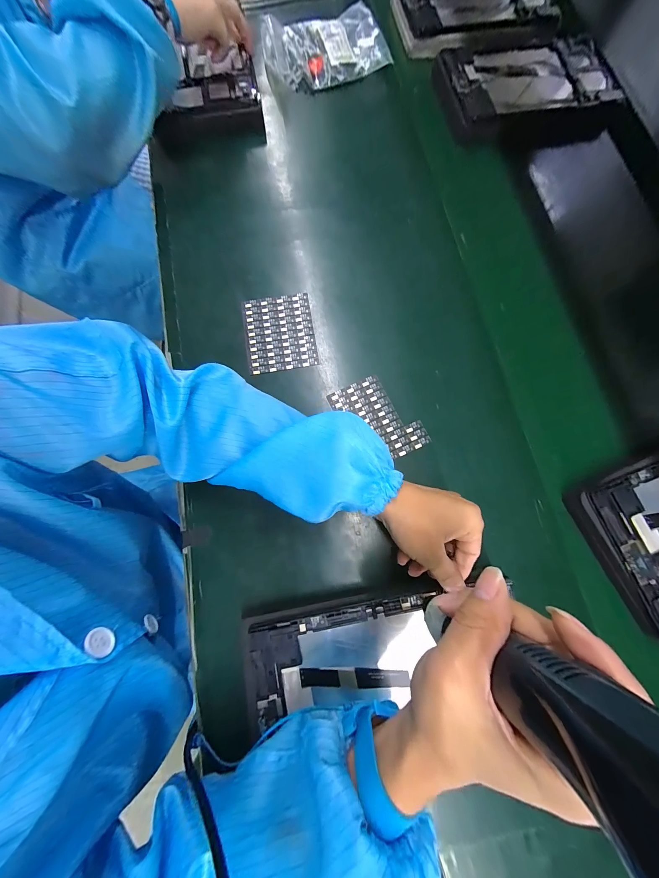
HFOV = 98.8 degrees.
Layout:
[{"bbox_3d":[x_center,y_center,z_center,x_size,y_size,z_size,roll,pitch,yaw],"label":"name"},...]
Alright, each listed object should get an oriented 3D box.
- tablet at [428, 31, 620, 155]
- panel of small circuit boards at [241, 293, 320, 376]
[{"bbox_3d":[0.302,-0.556,0.439,0.274,0.025,0.196,-8,78,-4],"label":"tablet"},{"bbox_3d":[-0.061,-0.130,0.345,0.083,0.004,0.097,-9,78,-1],"label":"panel of small circuit boards"}]

